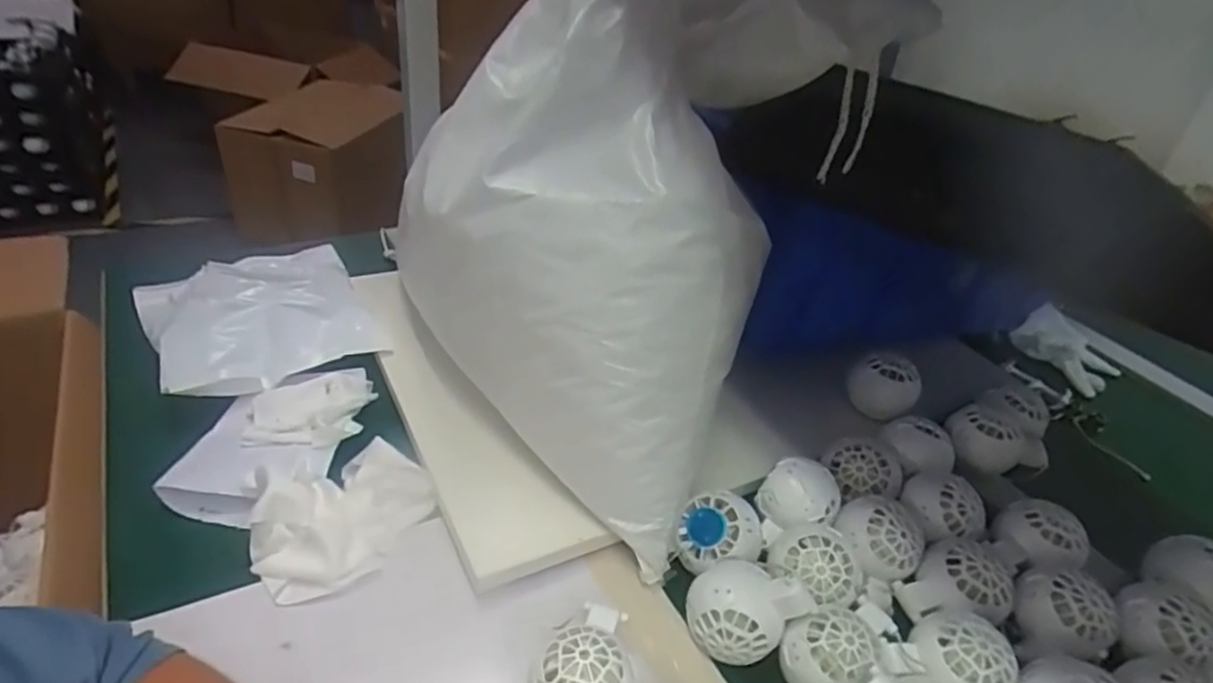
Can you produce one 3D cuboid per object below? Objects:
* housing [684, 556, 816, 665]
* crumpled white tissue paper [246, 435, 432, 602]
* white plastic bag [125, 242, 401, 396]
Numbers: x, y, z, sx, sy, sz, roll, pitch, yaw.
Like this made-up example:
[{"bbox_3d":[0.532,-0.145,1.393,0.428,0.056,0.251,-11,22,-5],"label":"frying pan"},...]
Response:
[{"bbox_3d":[0.087,0.177,0.457,0.063,0.060,0.062,-17,42,-25],"label":"housing"},{"bbox_3d":[-0.192,0.120,0.504,0.126,0.045,0.103,-21,44,-29],"label":"crumpled white tissue paper"},{"bbox_3d":[-0.340,-0.031,0.672,0.191,0.032,0.229,-15,41,-28],"label":"white plastic bag"}]

